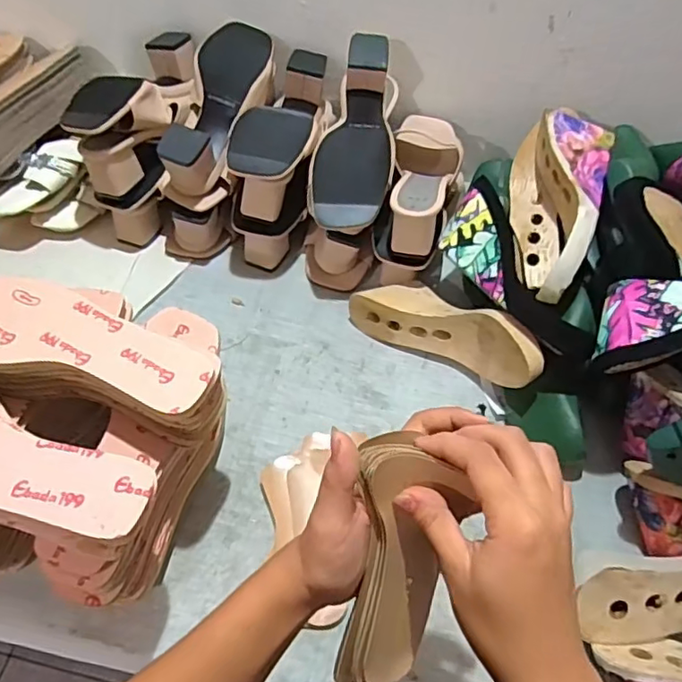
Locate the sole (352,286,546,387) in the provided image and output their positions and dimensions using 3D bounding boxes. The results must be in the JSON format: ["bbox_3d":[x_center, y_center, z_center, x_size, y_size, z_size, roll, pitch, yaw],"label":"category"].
[{"bbox_3d":[0.122,-0.015,0.651,0.230,0.082,0.078,21,56,33],"label":"sole"}]

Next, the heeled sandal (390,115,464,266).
[{"bbox_3d":[0.103,-0.207,0.710,0.073,0.070,0.234,8,56,4],"label":"heeled sandal"}]

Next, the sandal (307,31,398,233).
[{"bbox_3d":[0.022,-0.237,0.683,0.086,0.073,0.239,9,72,5],"label":"sandal"}]

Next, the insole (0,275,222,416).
[{"bbox_3d":[-0.214,-0.003,0.465,0.235,0.011,0.078,14,57,8],"label":"insole"}]

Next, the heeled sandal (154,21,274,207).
[{"bbox_3d":[-0.143,-0.277,0.712,0.096,0.097,0.239,11,56,6],"label":"heeled sandal"}]

